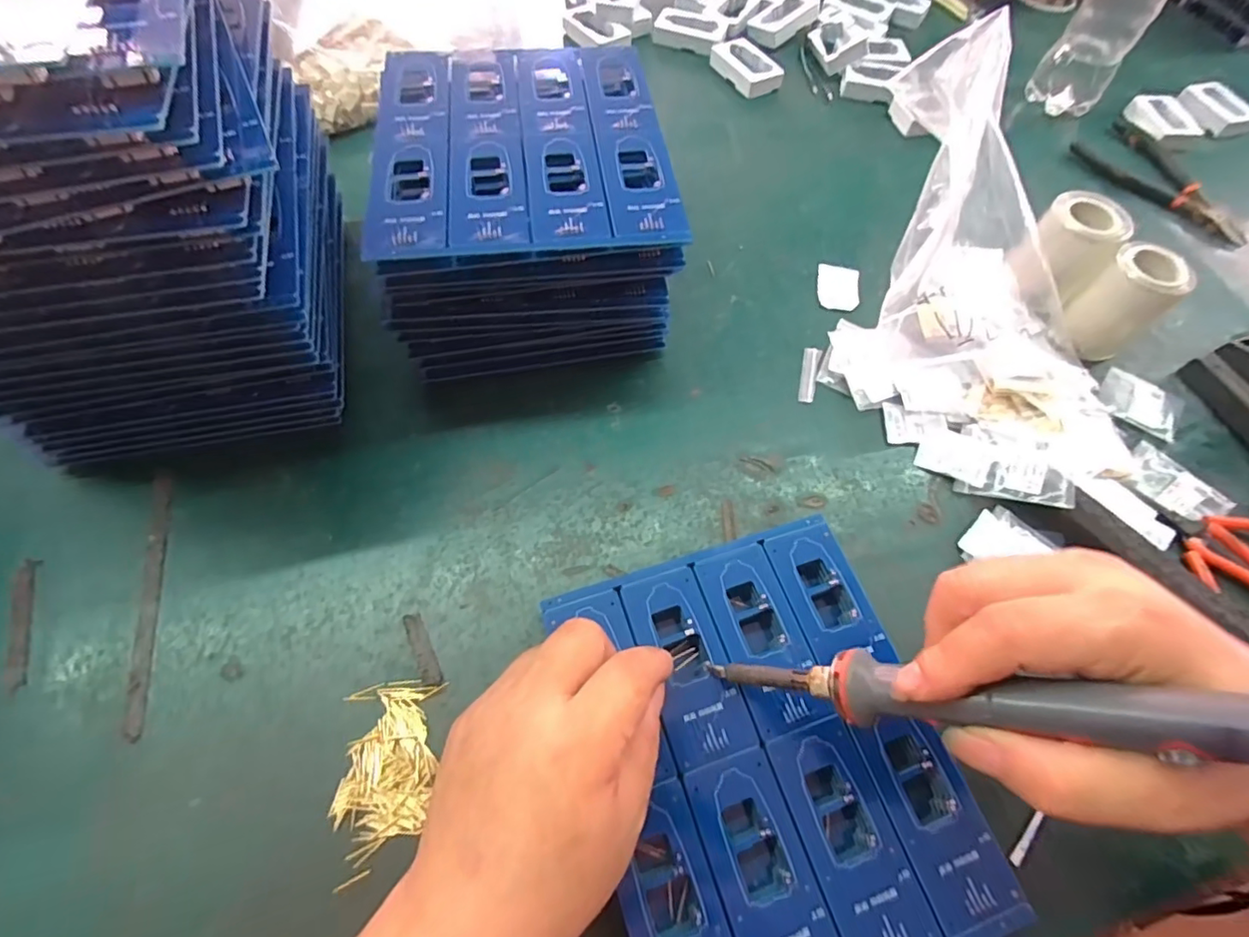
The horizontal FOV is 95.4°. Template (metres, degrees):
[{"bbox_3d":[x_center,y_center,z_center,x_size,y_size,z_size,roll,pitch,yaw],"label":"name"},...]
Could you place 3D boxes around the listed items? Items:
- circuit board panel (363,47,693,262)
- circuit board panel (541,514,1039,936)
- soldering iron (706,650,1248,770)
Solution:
[{"bbox_3d":[-0.058,-0.188,0.325,0.158,0.004,0.181,-6,62,-7],"label":"circuit board panel"},{"bbox_3d":[0.065,0.132,0.270,0.158,0.017,0.192,-15,65,-10],"label":"circuit board panel"},{"bbox_3d":[0.121,0.080,0.196,0.220,0.016,0.023,-12,52,43],"label":"soldering iron"}]

